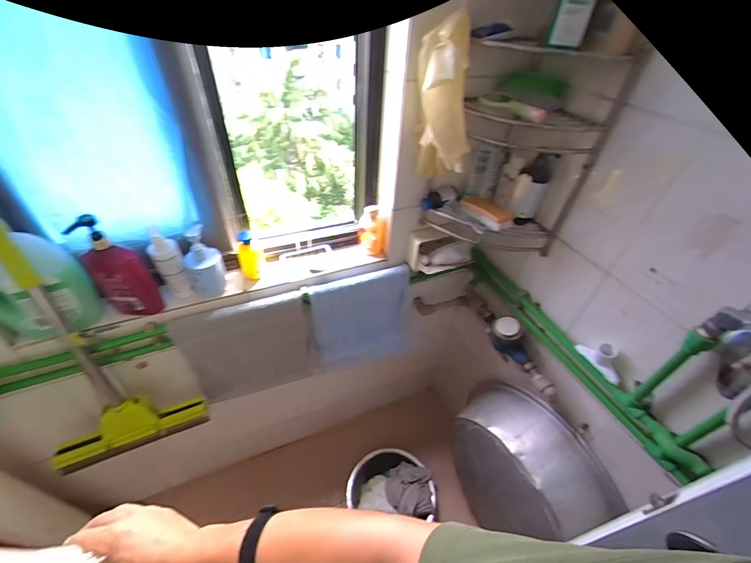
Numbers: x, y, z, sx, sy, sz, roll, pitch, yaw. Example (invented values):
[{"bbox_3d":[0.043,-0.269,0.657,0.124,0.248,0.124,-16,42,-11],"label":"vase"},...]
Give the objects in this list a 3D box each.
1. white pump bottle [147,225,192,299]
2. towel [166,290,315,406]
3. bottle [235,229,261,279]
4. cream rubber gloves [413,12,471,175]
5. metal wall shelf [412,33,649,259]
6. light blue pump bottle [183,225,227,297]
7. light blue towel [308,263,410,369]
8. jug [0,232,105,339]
[{"bbox_3d":[-0.480,-0.043,0.774,0.056,0.198,0.059,-24,49,-27],"label":"white pump bottle"},{"bbox_3d":[-0.357,0.207,0.964,0.321,0.380,0.032,-14,45,-19],"label":"towel"},{"bbox_3d":[-0.320,-0.068,0.844,0.052,0.116,0.053,-14,45,-18],"label":"bottle"},{"bbox_3d":[0.140,-0.353,0.686,0.115,0.288,0.076,4,42,1],"label":"cream rubber gloves"},{"bbox_3d":[0.314,-0.280,0.794,0.277,0.468,0.227,5,42,1],"label":"metal wall shelf"},{"bbox_3d":[-0.409,-0.036,0.795,0.082,0.187,0.062,-24,49,-27],"label":"light blue pump bottle"},{"bbox_3d":[-0.037,0.141,1.095,0.341,0.418,0.034,-14,45,-18],"label":"light blue towel"},{"bbox_3d":[-0.674,0.000,0.634,0.170,0.285,0.082,-29,51,-31],"label":"jug"}]

